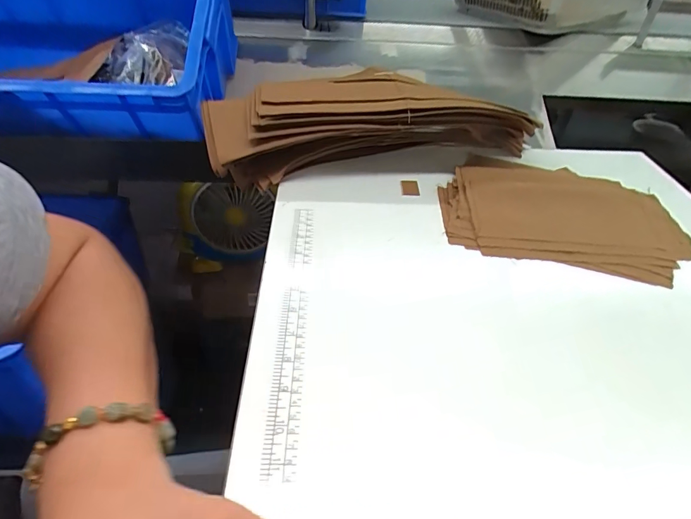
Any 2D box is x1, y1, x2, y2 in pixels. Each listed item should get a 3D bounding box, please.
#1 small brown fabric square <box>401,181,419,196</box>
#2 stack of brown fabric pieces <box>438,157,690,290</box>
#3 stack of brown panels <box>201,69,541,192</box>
[{"bbox_3d":[0.082,-0.092,0.514,0.023,0.004,0.033,2,42,-2],"label":"small brown fabric square"},{"bbox_3d":[0.251,-0.060,0.474,0.259,0.019,0.194,15,44,13],"label":"stack of brown fabric pieces"},{"bbox_3d":[0.037,-0.181,0.546,0.430,0.086,0.127,-5,43,-10],"label":"stack of brown panels"}]

